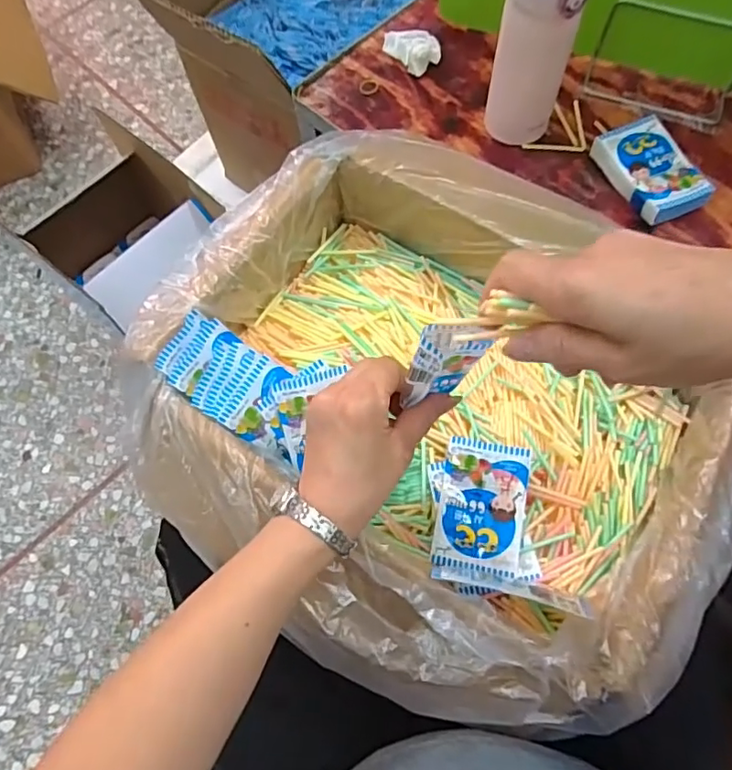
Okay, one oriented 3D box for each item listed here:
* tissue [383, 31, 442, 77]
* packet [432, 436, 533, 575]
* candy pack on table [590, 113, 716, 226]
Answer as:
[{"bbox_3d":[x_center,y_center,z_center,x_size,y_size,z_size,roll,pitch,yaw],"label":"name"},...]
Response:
[{"bbox_3d":[0.052,-0.390,0.637,0.051,0.026,0.070,-15,69,-4],"label":"tissue"},{"bbox_3d":[0.094,0.096,0.447,0.066,0.013,0.105,11,69,6],"label":"packet"},{"bbox_3d":[0.290,-0.220,0.563,0.076,0.020,0.113,-24,70,-8],"label":"candy pack on table"}]

